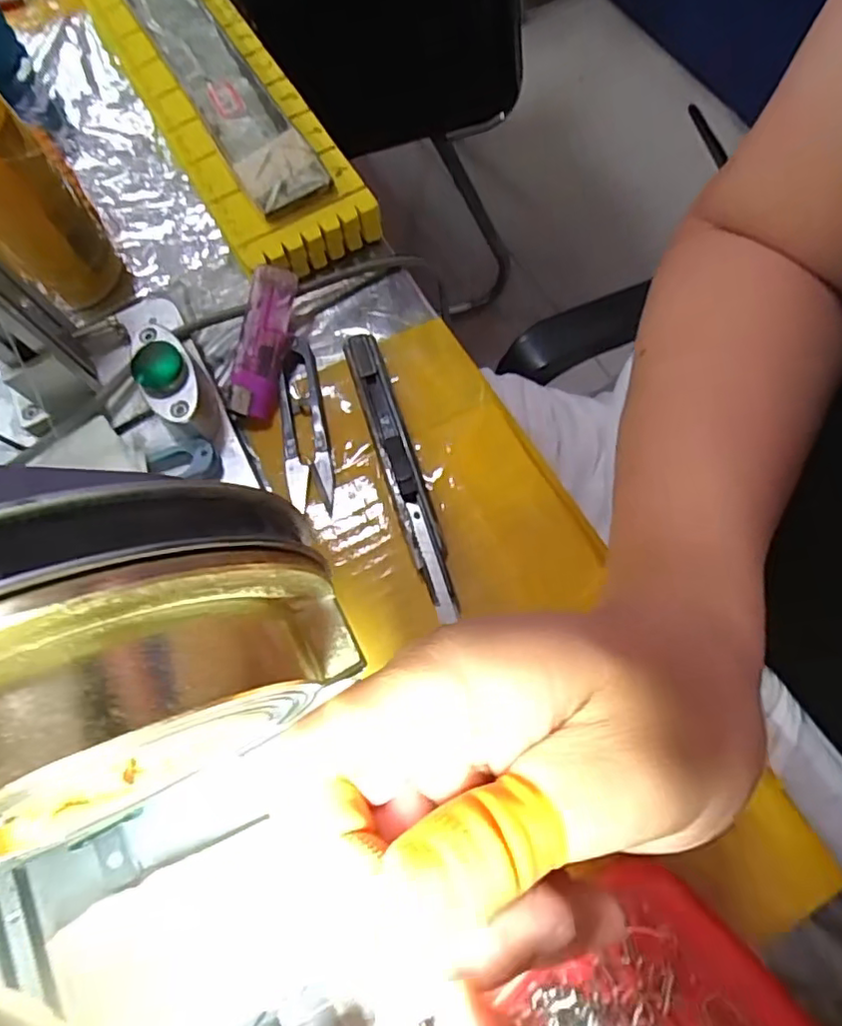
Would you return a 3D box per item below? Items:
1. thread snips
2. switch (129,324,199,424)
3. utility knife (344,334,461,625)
[{"bbox_3d":[-0.061,-0.047,0.322,0.023,0.014,0.095,-10,66,-4],"label":"thread snips"},{"bbox_3d":[-0.122,-0.064,0.298,0.025,0.031,0.055,-31,72,-7],"label":"switch"},{"bbox_3d":[-0.011,-0.024,0.299,0.017,0.009,0.157,-16,66,-6],"label":"utility knife"}]

